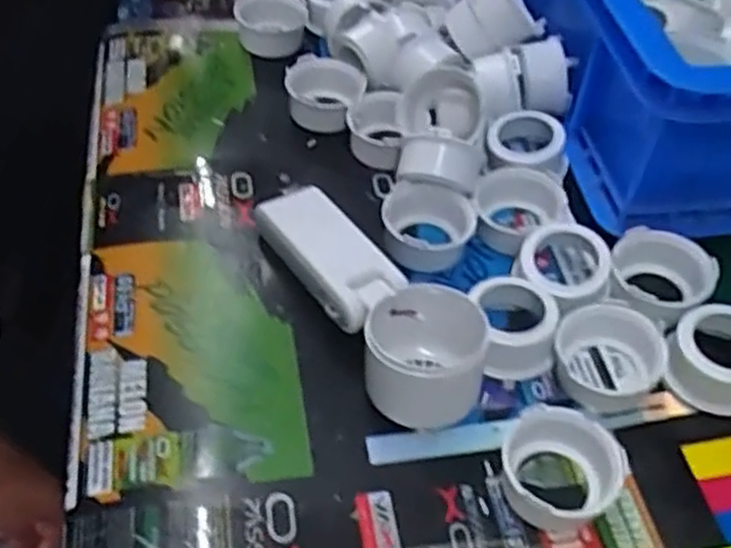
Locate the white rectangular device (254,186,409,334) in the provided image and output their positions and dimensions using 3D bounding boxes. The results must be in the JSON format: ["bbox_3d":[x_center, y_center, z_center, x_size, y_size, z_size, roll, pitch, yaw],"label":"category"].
[{"bbox_3d":[-0.022,-0.010,0.433,0.041,0.029,0.103,-25,55,-24],"label":"white rectangular device"}]

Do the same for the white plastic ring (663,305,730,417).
[{"bbox_3d":[0.181,0.044,0.393,0.048,0.034,0.049,2,49,-2],"label":"white plastic ring"}]

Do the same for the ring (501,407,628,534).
[{"bbox_3d":[0.091,0.089,0.361,0.047,0.028,0.053,-16,52,-18],"label":"ring"}]

